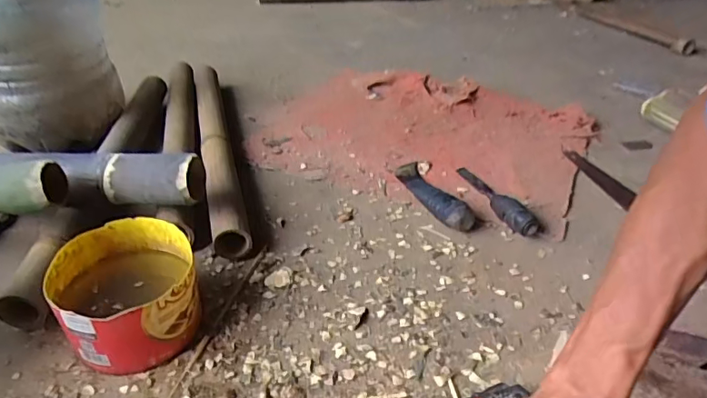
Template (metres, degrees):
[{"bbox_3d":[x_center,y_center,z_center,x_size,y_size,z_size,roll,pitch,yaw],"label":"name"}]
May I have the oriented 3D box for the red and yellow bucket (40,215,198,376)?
[{"bbox_3d":[-0.261,0.111,0.595,0.152,0.095,0.152,-11,37,-17],"label":"red and yellow bucket"}]

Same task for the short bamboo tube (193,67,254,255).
[{"bbox_3d":[-0.260,-0.122,0.967,0.058,0.058,0.666,-8,36,-14],"label":"short bamboo tube"}]

